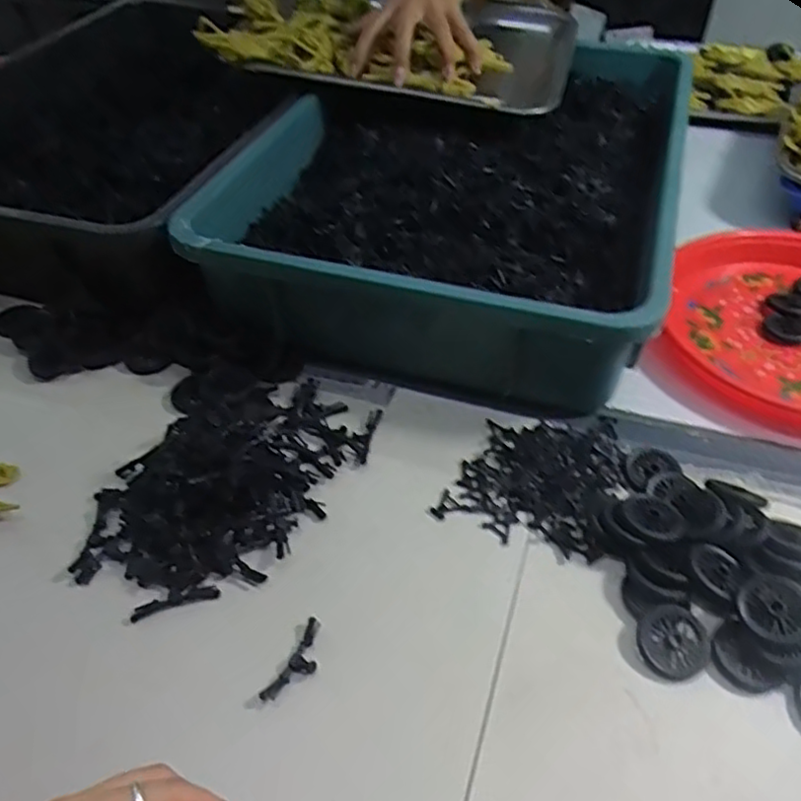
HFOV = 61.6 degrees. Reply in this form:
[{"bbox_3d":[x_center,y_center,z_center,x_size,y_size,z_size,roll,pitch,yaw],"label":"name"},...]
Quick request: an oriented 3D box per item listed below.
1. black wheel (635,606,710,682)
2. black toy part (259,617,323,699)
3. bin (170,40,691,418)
[{"bbox_3d":[0.147,0.131,0.364,0.037,0.008,0.037,-2,57,2],"label":"black wheel"},{"bbox_3d":[-0.054,0.140,0.361,0.018,0.004,0.048,20,48,21],"label":"black toy part"},{"bbox_3d":[0.067,-0.211,0.648,0.357,0.100,0.509,13,46,14],"label":"bin"}]

